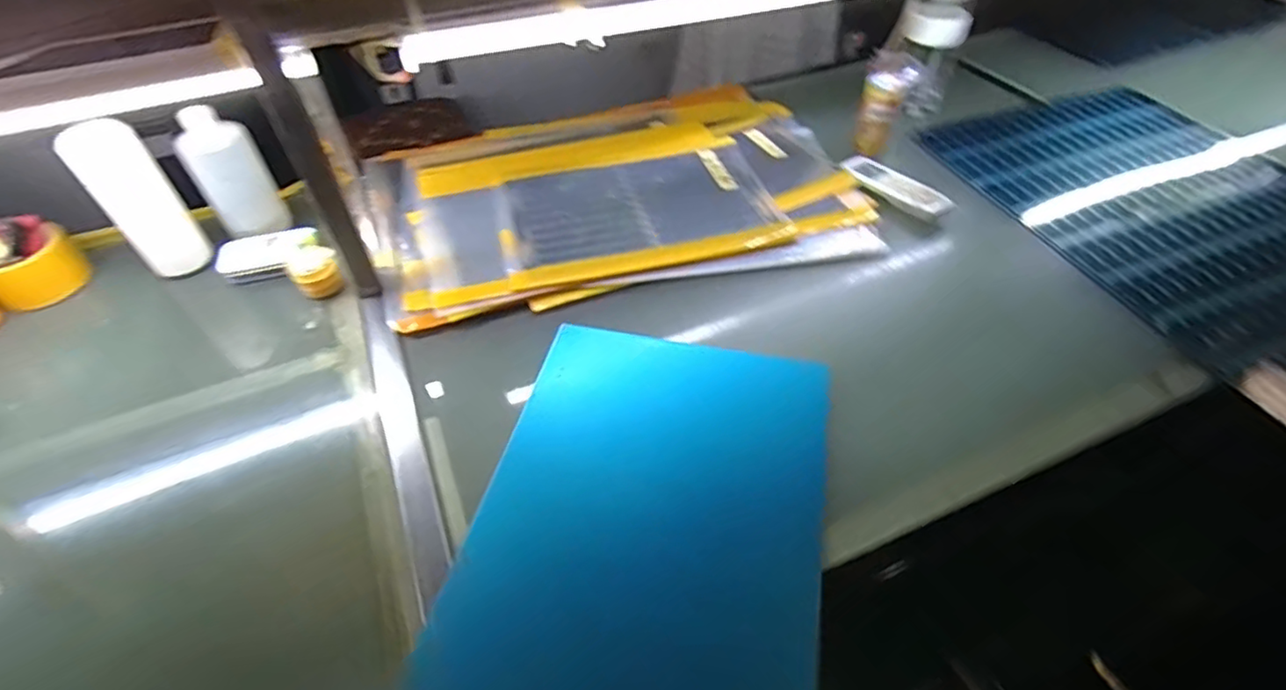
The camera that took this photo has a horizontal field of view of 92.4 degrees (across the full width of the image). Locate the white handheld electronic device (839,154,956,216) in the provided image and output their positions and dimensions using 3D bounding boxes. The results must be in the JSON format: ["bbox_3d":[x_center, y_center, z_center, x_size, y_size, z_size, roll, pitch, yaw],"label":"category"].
[{"bbox_3d":[0.345,-0.223,0.853,0.060,0.018,0.166,-25,52,-21],"label":"white handheld electronic device"}]

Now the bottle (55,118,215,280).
[{"bbox_3d":[-0.570,-0.170,0.697,0.070,0.169,0.062,-32,54,-26],"label":"bottle"}]

